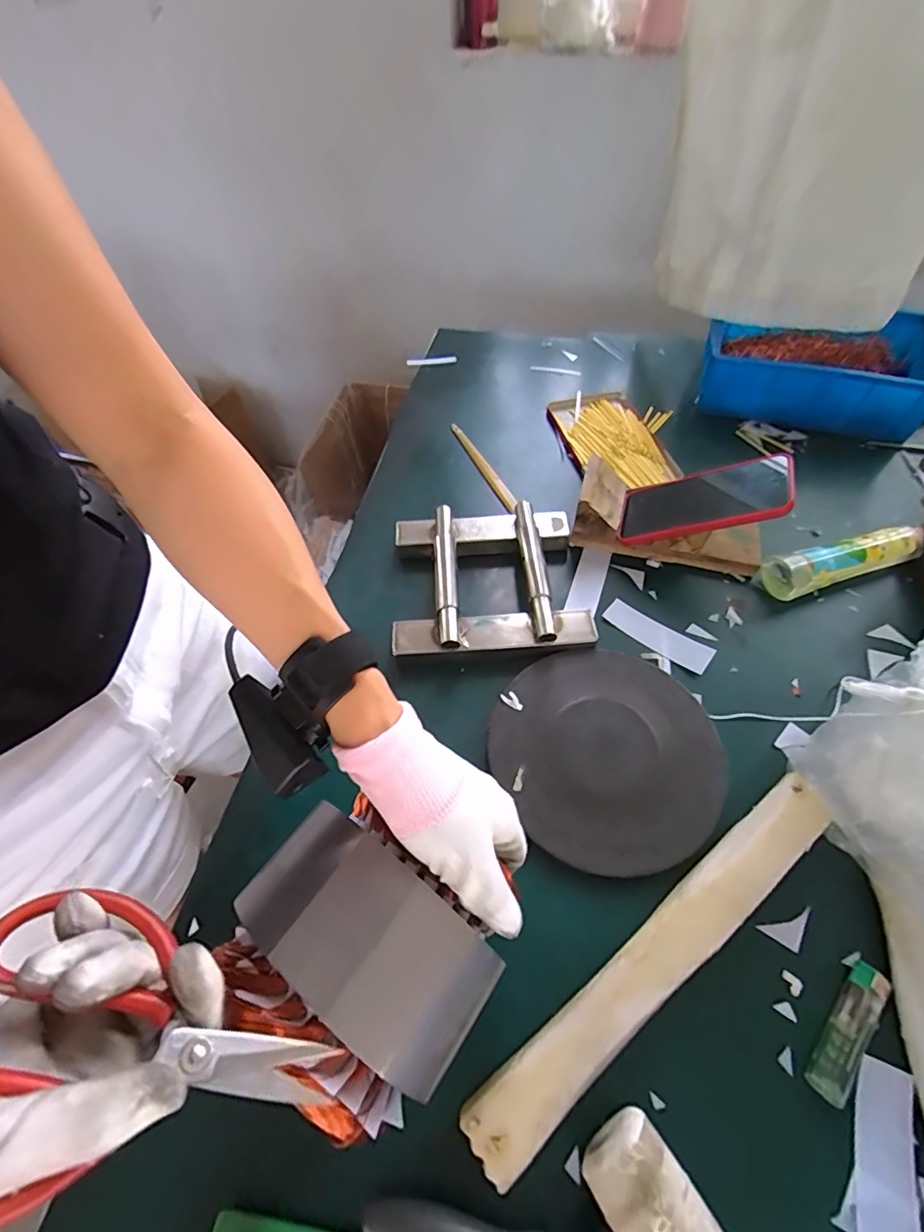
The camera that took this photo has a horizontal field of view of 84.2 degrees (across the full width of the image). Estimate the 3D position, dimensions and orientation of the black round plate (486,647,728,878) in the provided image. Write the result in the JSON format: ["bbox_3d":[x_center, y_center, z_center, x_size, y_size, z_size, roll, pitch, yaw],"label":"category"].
[{"bbox_3d":[0.127,0.116,0.446,0.188,0.011,0.187,0,55,0],"label":"black round plate"}]

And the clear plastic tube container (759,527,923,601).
[{"bbox_3d":[0.417,-0.058,0.549,0.190,0.040,0.047,-11,56,-8],"label":"clear plastic tube container"}]

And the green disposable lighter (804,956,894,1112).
[{"bbox_3d":[0.253,0.270,0.333,0.022,0.010,0.085,38,63,24],"label":"green disposable lighter"}]

